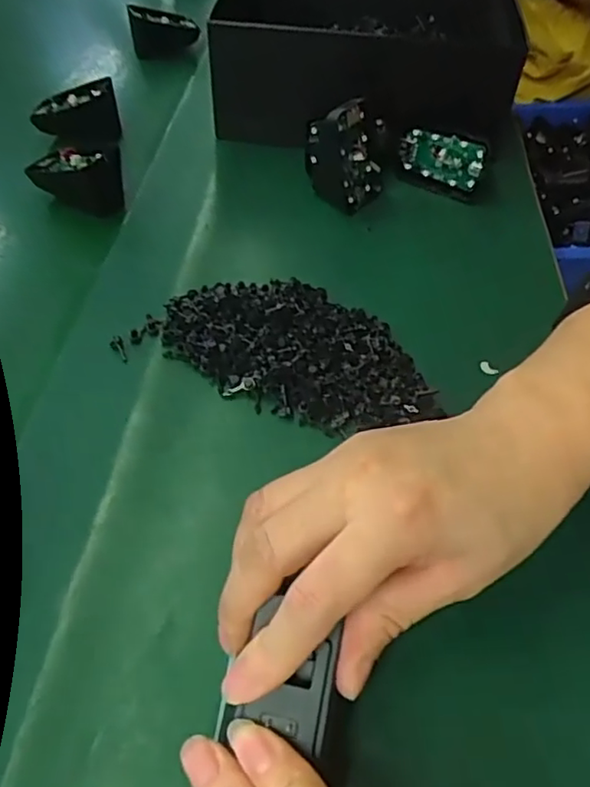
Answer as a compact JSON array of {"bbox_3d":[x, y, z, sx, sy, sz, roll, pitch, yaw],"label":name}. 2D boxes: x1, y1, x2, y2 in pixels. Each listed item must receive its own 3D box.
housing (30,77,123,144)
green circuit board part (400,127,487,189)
[{"bbox_3d":[-0.179,-0.231,0.496,0.070,0.037,0.038,10,50,9],"label":"housing"},{"bbox_3d":[0.109,-0.174,0.451,0.059,0.035,0.006,23,48,20],"label":"green circuit board part"}]

